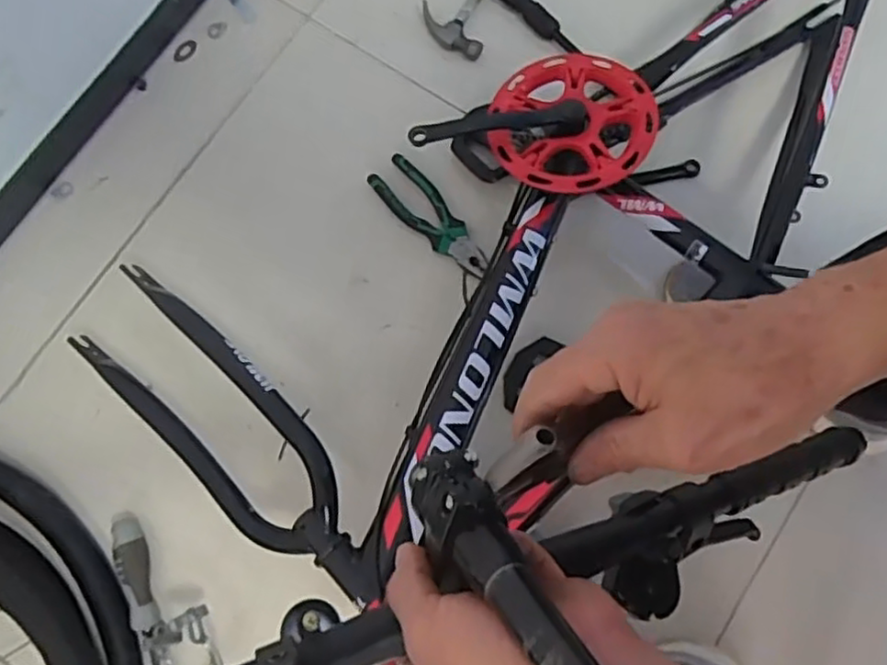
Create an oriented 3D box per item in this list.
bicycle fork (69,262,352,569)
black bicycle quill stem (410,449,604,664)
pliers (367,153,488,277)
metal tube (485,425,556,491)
[{"bbox_3d":[-0.221,0.082,0.658,0.346,0.060,0.123,41,82,8],"label":"bicycle fork"},{"bbox_3d":[0.034,0.115,0.274,0.040,0.038,0.172,-34,36,-9],"label":"black bicycle quill stem"},{"bbox_3d":[-0.014,-0.133,0.794,0.057,0.021,0.173,-39,81,-7],"label":"pliers"},{"bbox_3d":[0.034,0.057,0.308,0.037,0.008,0.012,-42,80,18],"label":"metal tube"}]

